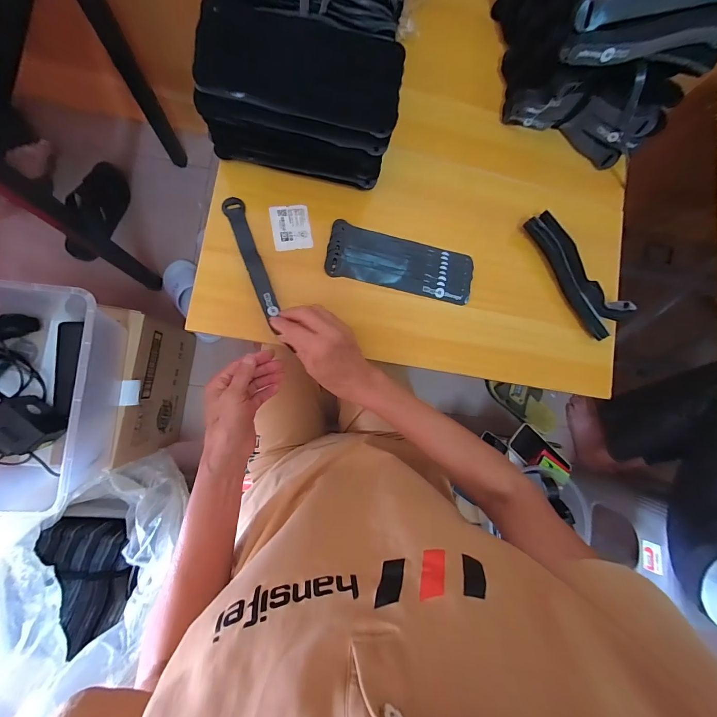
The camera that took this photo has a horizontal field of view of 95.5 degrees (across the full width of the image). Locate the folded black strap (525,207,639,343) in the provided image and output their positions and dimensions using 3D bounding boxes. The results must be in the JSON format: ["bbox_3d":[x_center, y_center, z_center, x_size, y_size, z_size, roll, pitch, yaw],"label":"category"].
[{"bbox_3d":[0.303,-0.118,0.455,0.058,0.032,0.189,-43,93,-9],"label":"folded black strap"}]

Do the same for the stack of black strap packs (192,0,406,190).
[{"bbox_3d":[-0.060,-0.297,0.370,0.206,0.100,0.130,9,85,-8],"label":"stack of black strap packs"}]

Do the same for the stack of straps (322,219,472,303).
[{"bbox_3d":[0.058,-0.128,0.438,0.197,0.013,0.073,11,85,-8],"label":"stack of straps"}]

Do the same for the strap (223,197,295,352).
[{"bbox_3d":[-0.131,-0.122,0.402,0.024,0.008,0.168,-17,80,-26],"label":"strap"}]

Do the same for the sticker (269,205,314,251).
[{"bbox_3d":[-0.087,-0.169,0.420,0.048,0.004,0.057,-9,88,-9],"label":"sticker"}]

